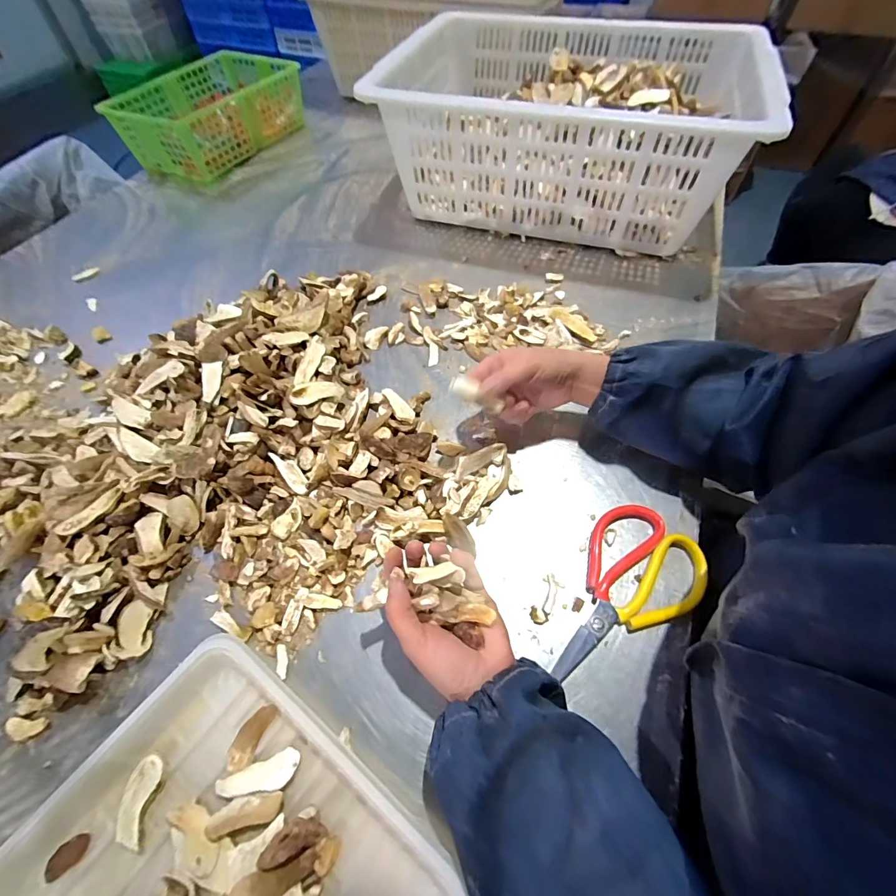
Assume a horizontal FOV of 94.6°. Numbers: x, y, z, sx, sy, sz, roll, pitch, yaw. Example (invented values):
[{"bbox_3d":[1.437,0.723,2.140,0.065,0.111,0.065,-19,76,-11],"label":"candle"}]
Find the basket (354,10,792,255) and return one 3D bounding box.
[{"bbox_3d":[0.188,-0.531,0.697,0.582,0.198,0.431,17,58,12],"label":"basket"}]

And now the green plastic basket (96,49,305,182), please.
[{"bbox_3d":[-0.515,-0.762,0.935,0.259,0.105,0.410,20,59,14],"label":"green plastic basket"}]

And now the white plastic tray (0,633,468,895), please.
[{"bbox_3d":[-0.144,0.286,0.260,0.268,0.032,0.211,31,62,20],"label":"white plastic tray"}]

